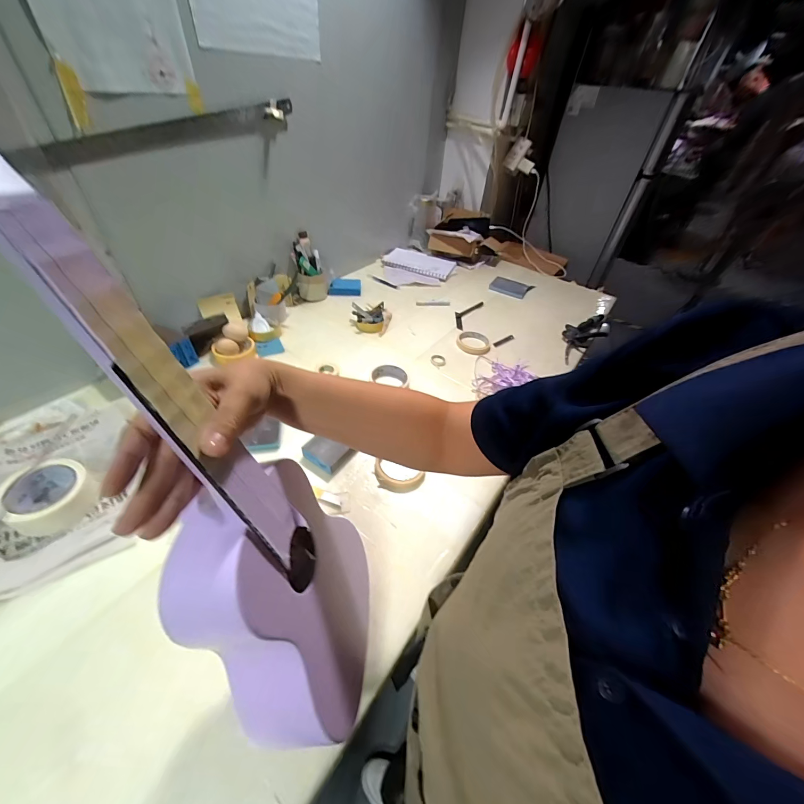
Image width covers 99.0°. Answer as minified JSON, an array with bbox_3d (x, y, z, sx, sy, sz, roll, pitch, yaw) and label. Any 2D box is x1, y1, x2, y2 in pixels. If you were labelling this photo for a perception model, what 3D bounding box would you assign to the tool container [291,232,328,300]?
[{"bbox_3d":[-0.274,-0.394,1.029,0.096,0.168,0.086,-5,47,-12],"label":"tool container"}]

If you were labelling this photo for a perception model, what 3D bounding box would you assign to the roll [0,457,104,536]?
[{"bbox_3d":[-0.517,0.136,0.504,0.112,0.057,0.095,27,48,17],"label":"roll"}]

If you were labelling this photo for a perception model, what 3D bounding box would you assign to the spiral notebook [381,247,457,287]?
[{"bbox_3d":[0.045,-0.494,1.261,0.251,0.022,0.264,21,47,13],"label":"spiral notebook"}]

